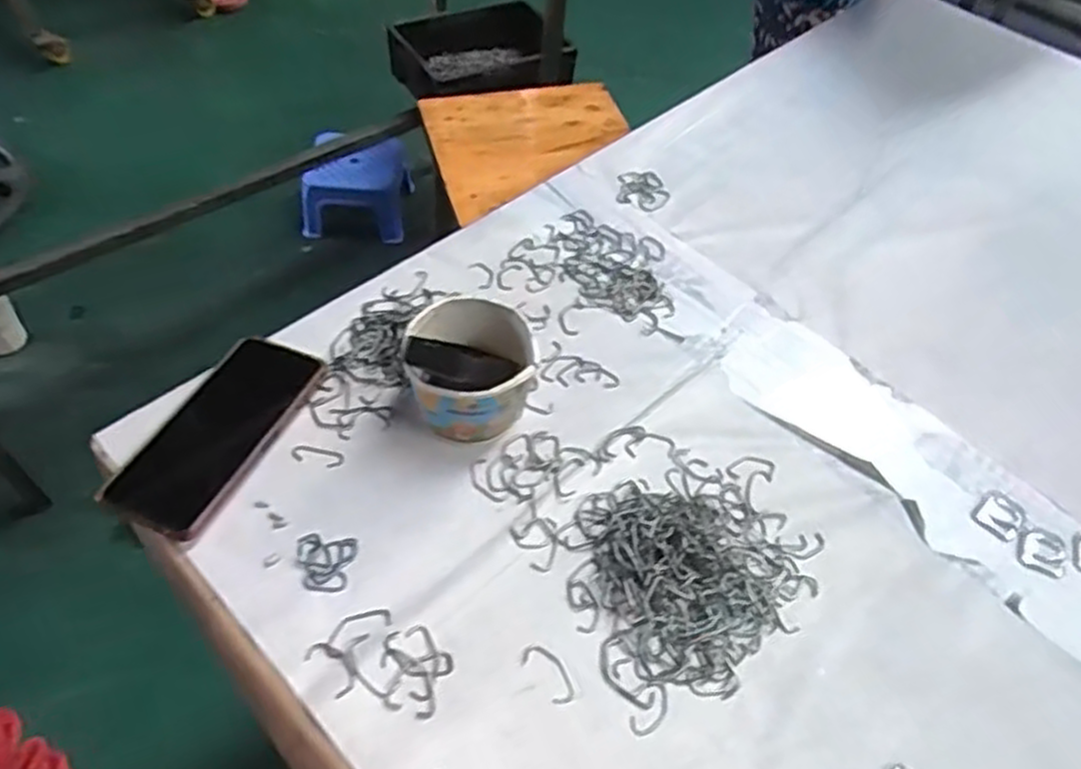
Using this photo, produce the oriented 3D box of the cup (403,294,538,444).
[{"bbox_3d":[-0.049,-0.009,0.561,0.089,0.088,0.087,3,53,-3],"label":"cup"}]

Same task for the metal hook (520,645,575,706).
[{"bbox_3d":[0.006,0.180,0.472,0.020,0.004,0.041,-32,62,-26],"label":"metal hook"}]

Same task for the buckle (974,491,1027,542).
[{"bbox_3d":[0.350,0.099,0.572,0.041,0.004,0.031,-37,64,-28],"label":"buckle"}]

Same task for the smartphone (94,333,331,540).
[{"bbox_3d":[-0.235,0.033,0.551,0.083,0.015,0.166,22,54,11],"label":"smartphone"}]

